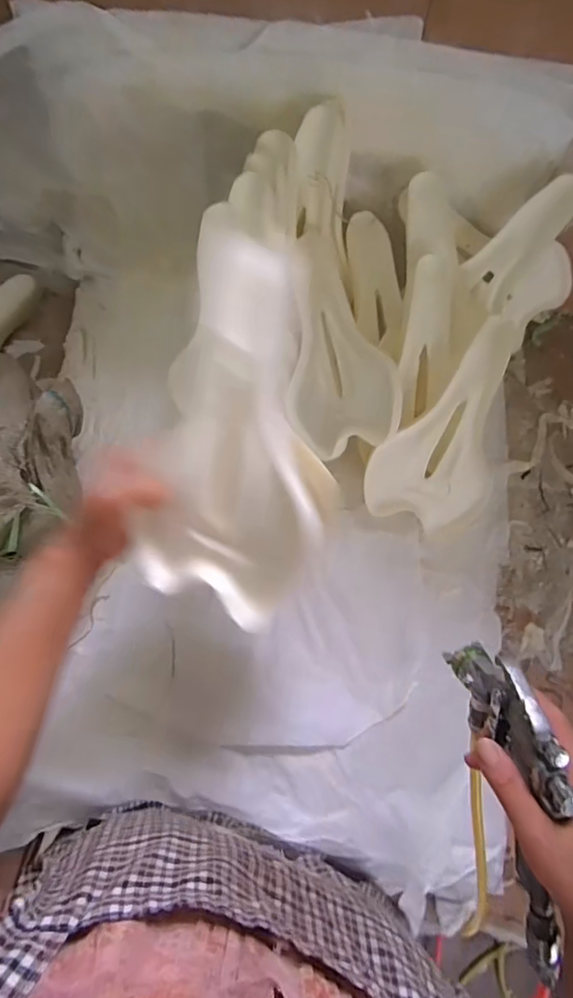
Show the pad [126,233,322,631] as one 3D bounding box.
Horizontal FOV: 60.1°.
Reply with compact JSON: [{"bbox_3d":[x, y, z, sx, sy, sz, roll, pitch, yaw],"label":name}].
[{"bbox_3d":[-0.030,-0.043,0.352,0.137,0.025,0.261,20,103,22],"label":"pad"}]

